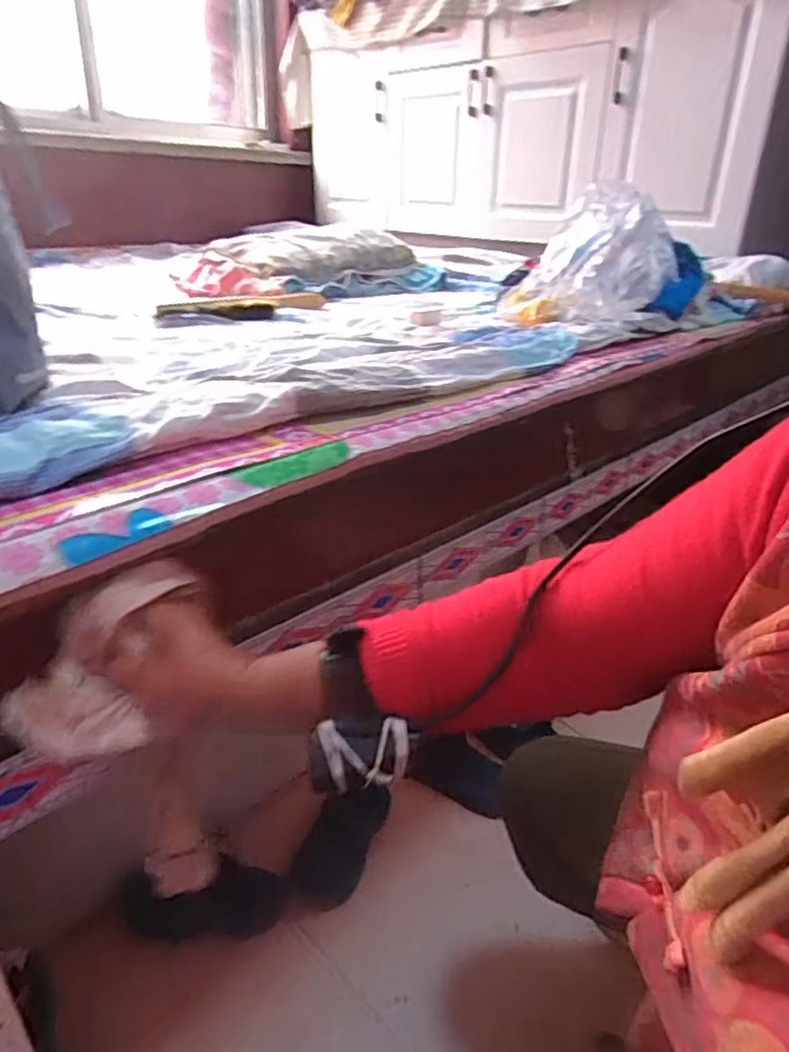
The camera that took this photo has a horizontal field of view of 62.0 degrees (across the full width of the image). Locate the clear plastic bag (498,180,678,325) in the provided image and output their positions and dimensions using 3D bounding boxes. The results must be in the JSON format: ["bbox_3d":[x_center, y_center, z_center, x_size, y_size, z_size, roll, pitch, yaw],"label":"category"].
[{"bbox_3d":[0.316,-0.421,1.053,0.250,0.199,0.236,11,28,16],"label":"clear plastic bag"}]

